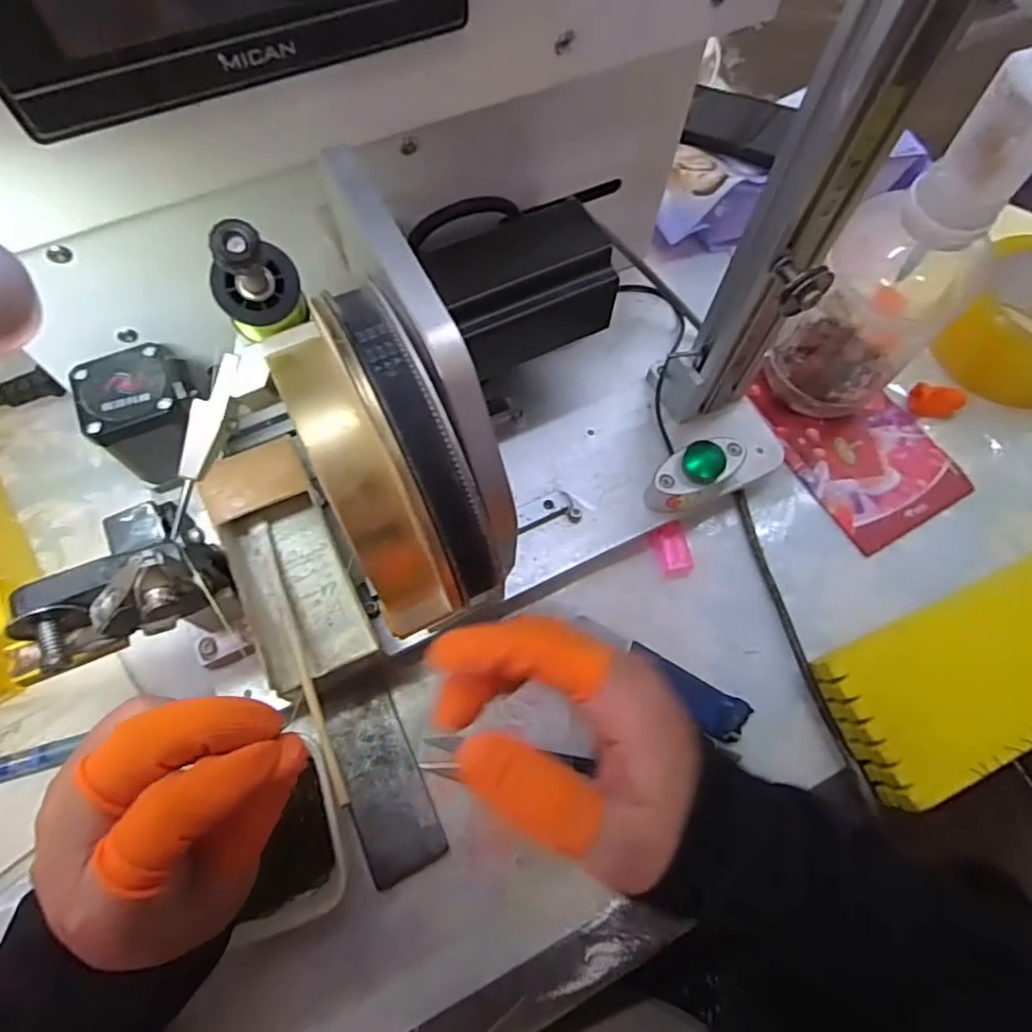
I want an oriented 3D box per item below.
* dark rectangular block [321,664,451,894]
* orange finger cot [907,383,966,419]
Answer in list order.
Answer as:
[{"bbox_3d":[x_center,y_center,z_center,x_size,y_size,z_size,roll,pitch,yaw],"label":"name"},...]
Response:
[{"bbox_3d":[-0.070,0.131,0.320,0.038,0.004,0.098,-23,70,-11],"label":"dark rectangular block"},{"bbox_3d":[0.276,-0.074,0.411,0.034,0.018,0.018,11,68,3],"label":"orange finger cot"}]

